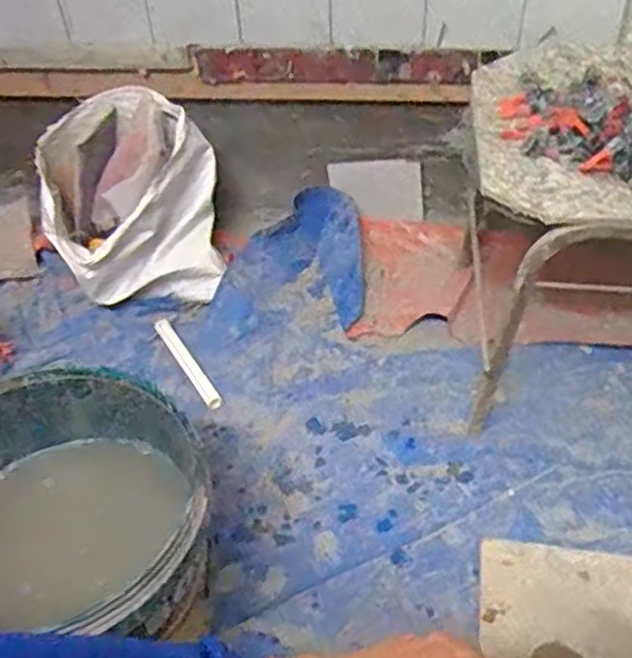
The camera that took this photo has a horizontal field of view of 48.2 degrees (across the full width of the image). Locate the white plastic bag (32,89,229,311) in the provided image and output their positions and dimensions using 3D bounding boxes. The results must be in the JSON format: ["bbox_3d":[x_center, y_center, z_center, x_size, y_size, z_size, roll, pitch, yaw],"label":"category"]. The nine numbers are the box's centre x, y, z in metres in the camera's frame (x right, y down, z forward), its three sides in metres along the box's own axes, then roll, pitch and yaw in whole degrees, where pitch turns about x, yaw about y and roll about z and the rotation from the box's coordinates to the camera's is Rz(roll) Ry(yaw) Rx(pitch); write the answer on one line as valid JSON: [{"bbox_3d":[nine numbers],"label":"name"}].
[{"bbox_3d":[-0.318,-0.213,1.241,0.291,0.299,0.259,-16,46,-11],"label":"white plastic bag"}]

